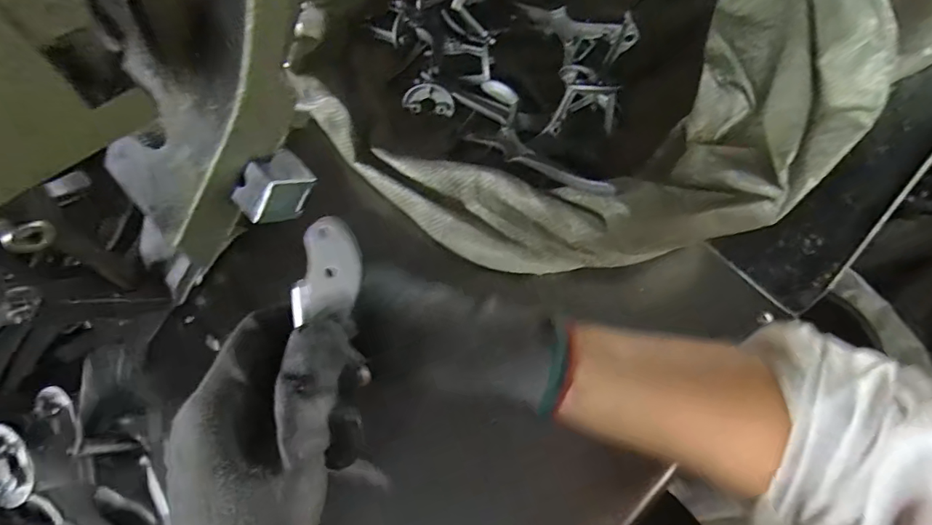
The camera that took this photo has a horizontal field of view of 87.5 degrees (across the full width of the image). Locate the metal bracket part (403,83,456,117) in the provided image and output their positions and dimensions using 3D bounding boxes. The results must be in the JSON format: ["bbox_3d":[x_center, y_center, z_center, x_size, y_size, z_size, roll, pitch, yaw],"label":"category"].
[{"bbox_3d":[-0.032,-0.142,0.425,0.044,0.028,0.009,5,44,-3],"label":"metal bracket part"}]

